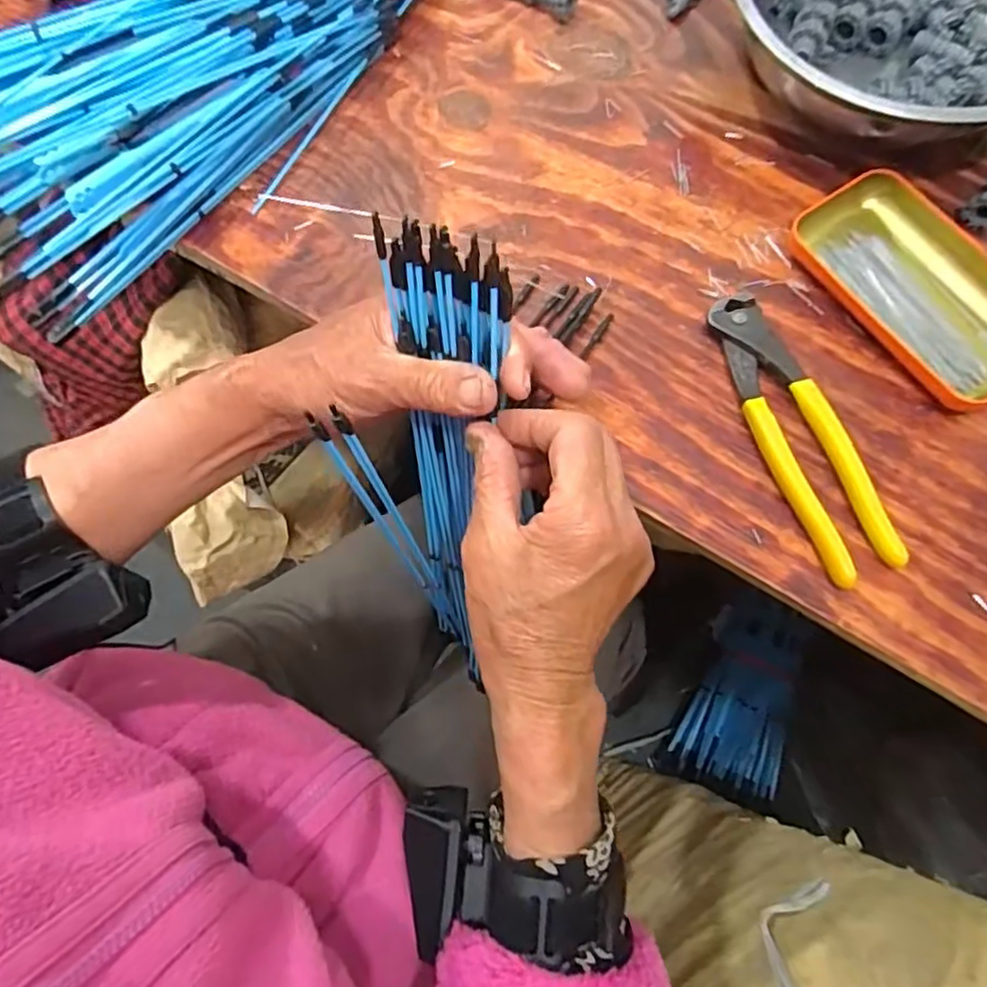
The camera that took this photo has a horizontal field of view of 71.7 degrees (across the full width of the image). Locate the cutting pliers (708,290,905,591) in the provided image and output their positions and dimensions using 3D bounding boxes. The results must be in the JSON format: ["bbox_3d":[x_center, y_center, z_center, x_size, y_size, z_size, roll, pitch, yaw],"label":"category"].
[{"bbox_3d":[0.161,-0.034,0.361,0.039,0.016,0.162,-19,71,-5],"label":"cutting pliers"}]

